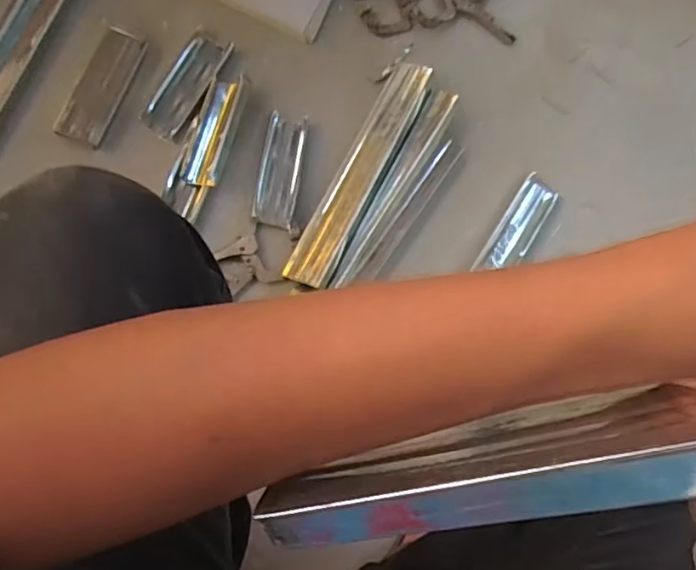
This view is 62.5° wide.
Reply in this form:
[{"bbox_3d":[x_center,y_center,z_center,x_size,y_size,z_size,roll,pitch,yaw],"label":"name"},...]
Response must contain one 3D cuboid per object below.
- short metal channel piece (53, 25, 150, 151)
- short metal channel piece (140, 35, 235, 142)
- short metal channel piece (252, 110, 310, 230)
[{"bbox_3d":[-0.285,-0.231,0.665,0.052,0.019,0.139,23,77,-6],"label":"short metal channel piece"},{"bbox_3d":[-0.194,-0.238,0.686,0.052,0.012,0.138,27,77,-5],"label":"short metal channel piece"},{"bbox_3d":[-0.080,-0.138,0.688,0.048,0.016,0.137,10,79,-9],"label":"short metal channel piece"}]

